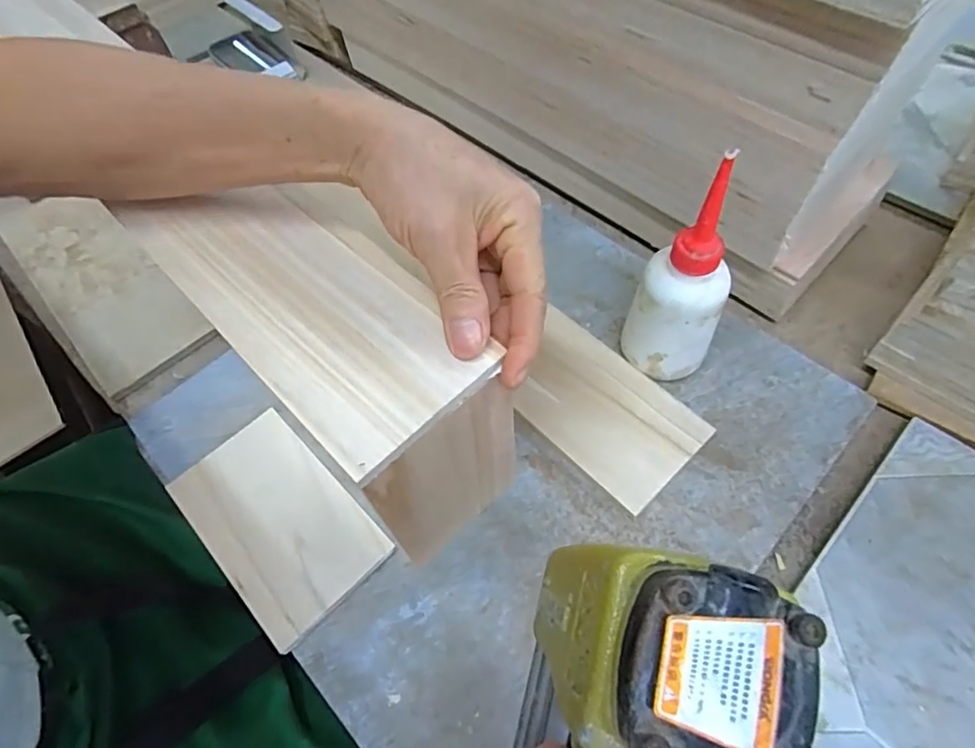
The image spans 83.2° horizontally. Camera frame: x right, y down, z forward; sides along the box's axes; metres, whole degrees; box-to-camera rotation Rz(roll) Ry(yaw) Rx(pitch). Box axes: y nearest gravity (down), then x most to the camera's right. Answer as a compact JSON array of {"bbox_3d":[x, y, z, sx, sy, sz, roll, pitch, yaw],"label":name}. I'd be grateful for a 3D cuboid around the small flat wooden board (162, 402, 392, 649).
[{"bbox_3d":[-0.143,0.099,0.375,0.089,0.013,0.147,-41,63,-20],"label":"small flat wooden board"}]

